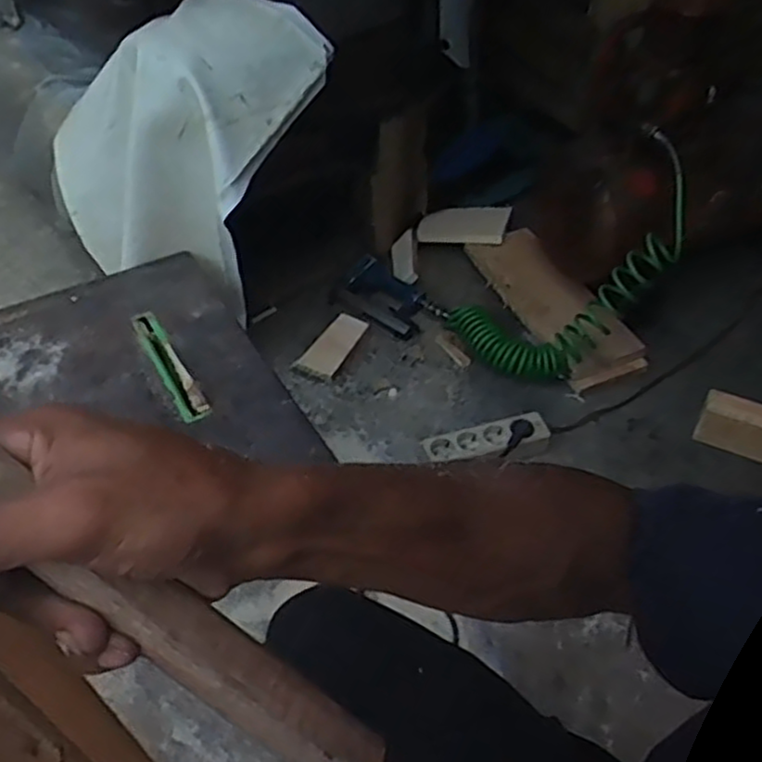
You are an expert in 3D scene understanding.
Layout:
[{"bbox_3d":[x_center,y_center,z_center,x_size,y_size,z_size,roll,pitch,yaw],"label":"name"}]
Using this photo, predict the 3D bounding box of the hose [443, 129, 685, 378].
[{"bbox_3d":[0.284,-0.187,1.153,0.326,0.393,0.168,4,46,0],"label":"hose"}]

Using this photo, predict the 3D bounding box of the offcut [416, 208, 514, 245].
[{"bbox_3d":[0.164,-0.306,1.450,0.188,0.066,0.022,4,13,24],"label":"offcut"}]

